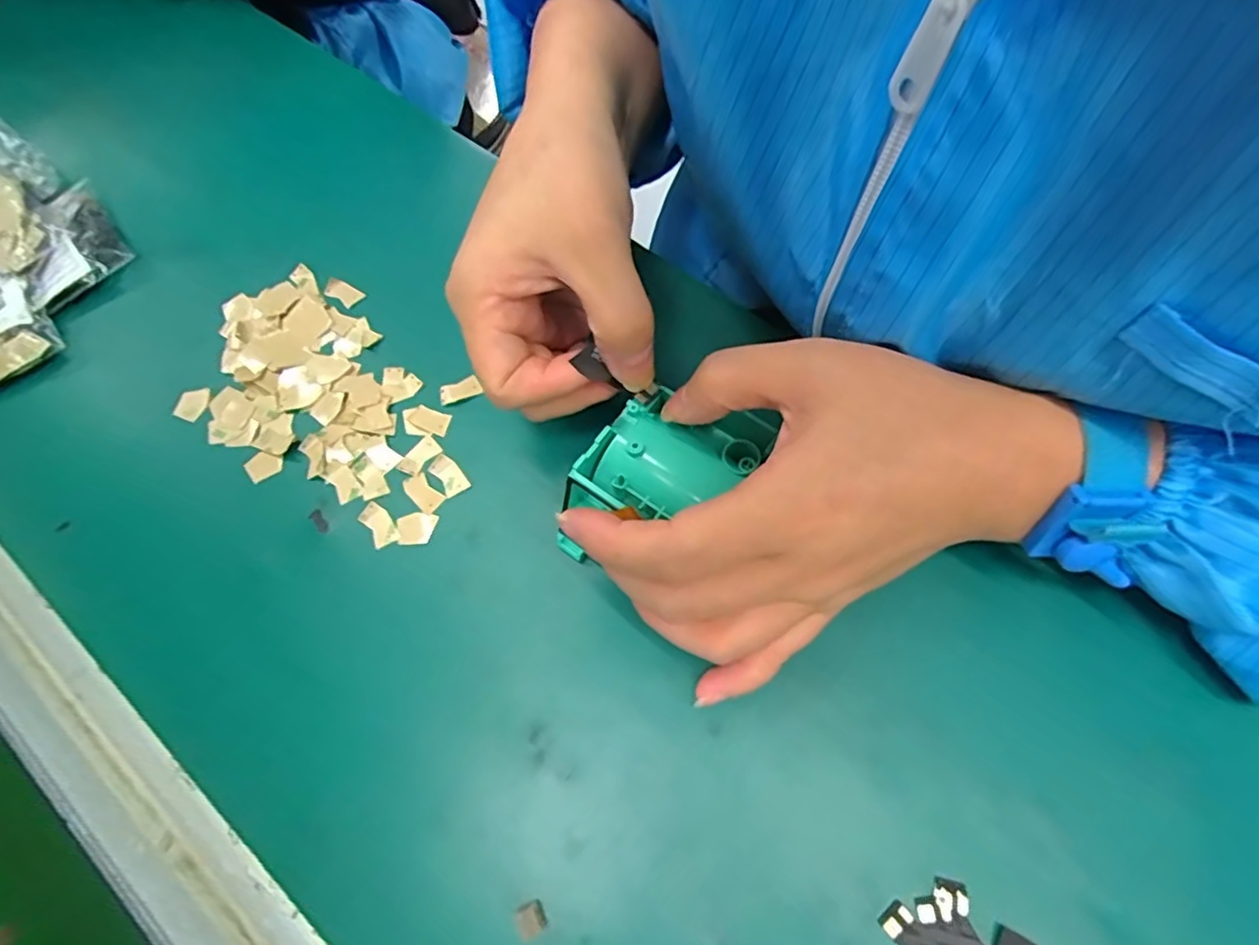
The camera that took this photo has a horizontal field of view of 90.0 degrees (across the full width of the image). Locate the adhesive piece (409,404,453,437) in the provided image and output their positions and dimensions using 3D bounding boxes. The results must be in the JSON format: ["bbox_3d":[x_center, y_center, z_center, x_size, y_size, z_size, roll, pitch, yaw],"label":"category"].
[{"bbox_3d":[-0.093,-0.025,0.293,0.019,0.004,0.012,22,71,11],"label":"adhesive piece"}]

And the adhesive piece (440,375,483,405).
[{"bbox_3d":[-0.081,-0.039,0.299,0.020,0.004,0.011,-21,68,-7],"label":"adhesive piece"}]

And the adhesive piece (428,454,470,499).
[{"bbox_3d":[-0.081,0.001,0.281,0.011,0.004,0.020,-37,71,-11],"label":"adhesive piece"}]

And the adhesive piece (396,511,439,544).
[{"bbox_3d":[-0.092,0.024,0.272,0.017,0.004,0.014,-5,68,1],"label":"adhesive piece"}]

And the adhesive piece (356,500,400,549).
[{"bbox_3d":[-0.109,0.022,0.272,0.011,0.004,0.021,-34,71,-10],"label":"adhesive piece"}]

